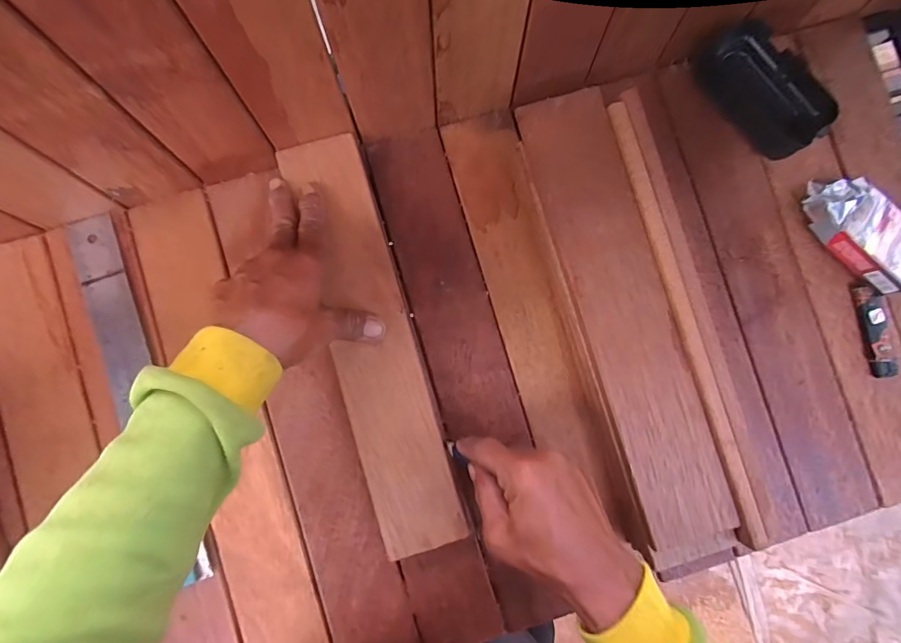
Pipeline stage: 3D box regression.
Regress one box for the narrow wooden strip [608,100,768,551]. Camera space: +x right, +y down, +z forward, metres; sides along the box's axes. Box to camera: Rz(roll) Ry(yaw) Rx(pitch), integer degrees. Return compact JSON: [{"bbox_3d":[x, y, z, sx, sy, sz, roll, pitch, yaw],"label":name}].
[{"bbox_3d":[0.168,-0.001,0.327,0.012,0.009,0.324,-16,88,-3],"label":"narrow wooden strip"}]

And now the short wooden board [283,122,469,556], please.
[{"bbox_3d":[-0.058,0.015,0.357,0.065,0.014,0.324,-15,88,-3],"label":"short wooden board"}]

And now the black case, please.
[{"bbox_3d":[0.260,-0.193,0.383,0.055,0.043,0.113,-35,89,-4],"label":"black case"}]

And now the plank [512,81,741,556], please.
[{"bbox_3d":[0.128,-0.006,0.331,0.066,0.013,0.327,-17,88,-3],"label":"plank"}]

